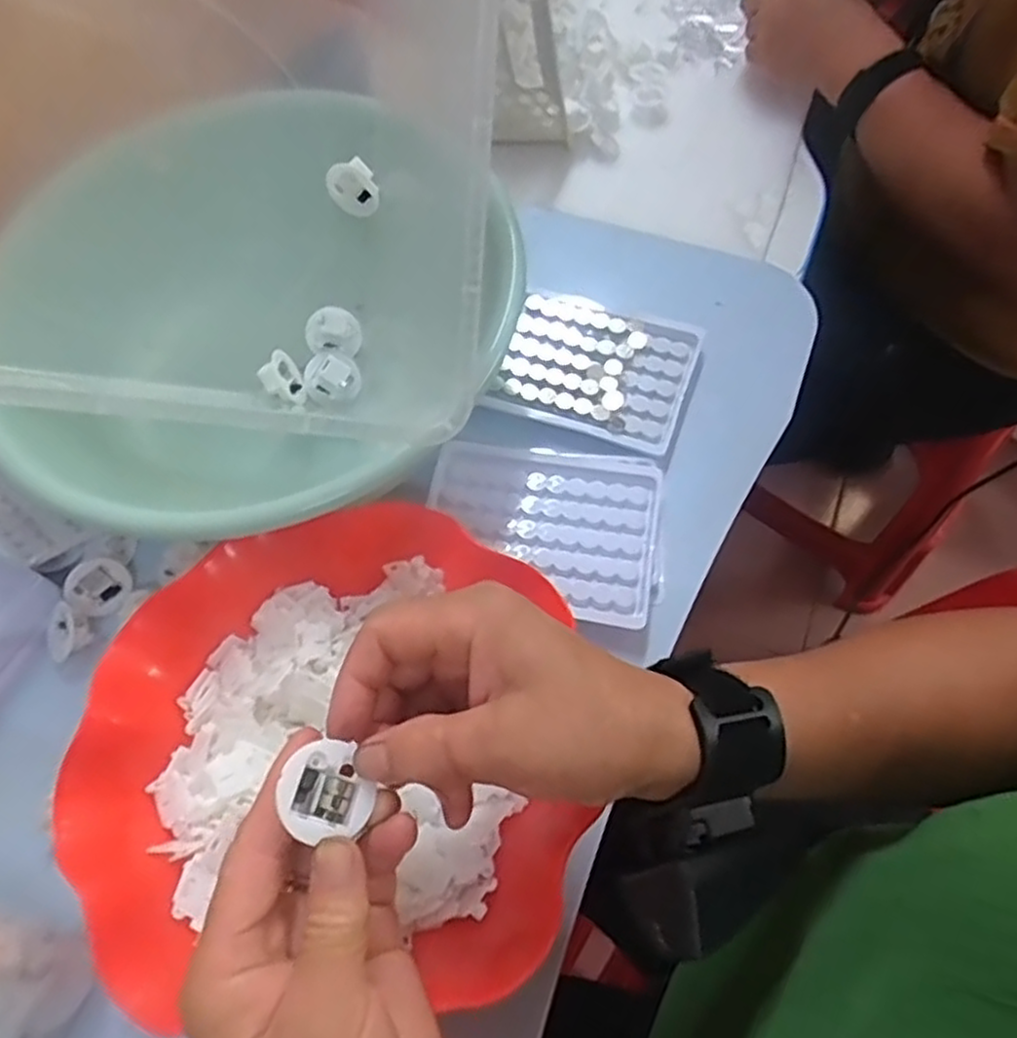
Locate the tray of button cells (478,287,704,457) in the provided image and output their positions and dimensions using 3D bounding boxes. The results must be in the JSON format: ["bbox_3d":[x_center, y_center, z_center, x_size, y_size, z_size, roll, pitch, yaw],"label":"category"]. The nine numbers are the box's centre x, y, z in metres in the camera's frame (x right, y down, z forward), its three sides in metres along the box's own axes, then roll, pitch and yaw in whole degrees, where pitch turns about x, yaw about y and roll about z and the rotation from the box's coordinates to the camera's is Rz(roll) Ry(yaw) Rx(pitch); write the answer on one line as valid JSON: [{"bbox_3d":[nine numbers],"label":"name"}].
[{"bbox_3d":[0.055,-0.094,0.454,0.113,0.010,0.093,19,66,12],"label":"tray of button cells"}]

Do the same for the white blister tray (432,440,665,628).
[{"bbox_3d":[0.019,0.000,0.414,0.130,0.009,0.100,13,64,7],"label":"white blister tray"}]

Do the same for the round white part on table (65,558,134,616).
[{"bbox_3d":[-0.230,0.037,0.411,0.031,0.013,0.031,-1,92,-31],"label":"round white part on table"}]

